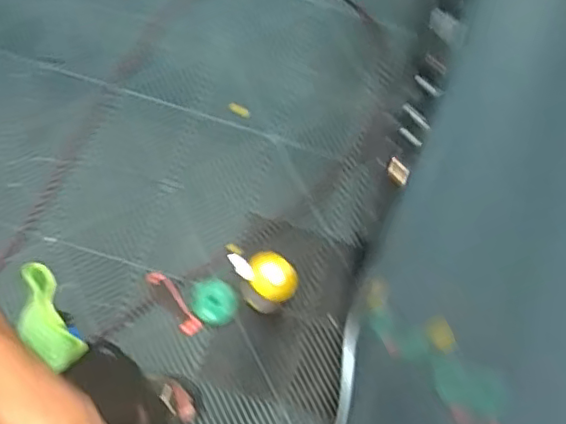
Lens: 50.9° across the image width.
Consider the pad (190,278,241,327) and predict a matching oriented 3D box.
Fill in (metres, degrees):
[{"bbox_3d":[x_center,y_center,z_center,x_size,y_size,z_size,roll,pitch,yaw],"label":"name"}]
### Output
[{"bbox_3d":[-0.151,0.199,1.317,0.100,0.022,0.102,0,73,1],"label":"pad"}]

